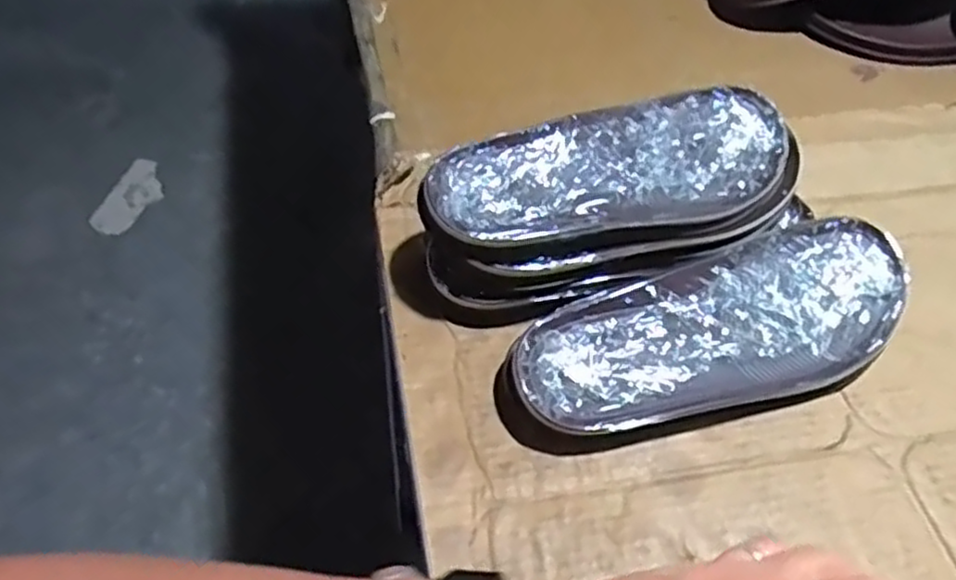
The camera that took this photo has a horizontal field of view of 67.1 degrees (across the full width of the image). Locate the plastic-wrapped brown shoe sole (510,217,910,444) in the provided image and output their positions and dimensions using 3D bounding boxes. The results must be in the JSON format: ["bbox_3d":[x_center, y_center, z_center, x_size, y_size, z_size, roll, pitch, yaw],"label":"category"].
[{"bbox_3d":[0.142,0.027,0.420,0.248,0.035,0.091,-18,56,-17],"label":"plastic-wrapped brown shoe sole"}]

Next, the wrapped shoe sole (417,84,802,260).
[{"bbox_3d":[0.093,-0.070,0.447,0.249,0.016,0.104,-14,72,-20],"label":"wrapped shoe sole"}]

